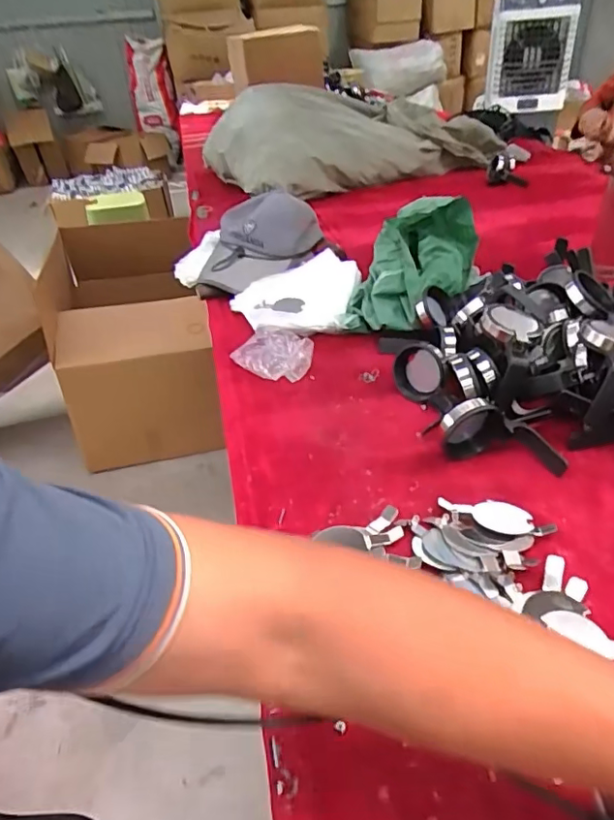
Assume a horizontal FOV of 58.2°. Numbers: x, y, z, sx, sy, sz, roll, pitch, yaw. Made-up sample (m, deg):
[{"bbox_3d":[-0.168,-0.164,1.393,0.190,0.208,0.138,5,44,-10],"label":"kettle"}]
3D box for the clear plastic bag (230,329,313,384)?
[{"bbox_3d":[-0.046,-0.074,0.762,0.081,0.042,0.095,-28,42,-30],"label":"clear plastic bag"}]

